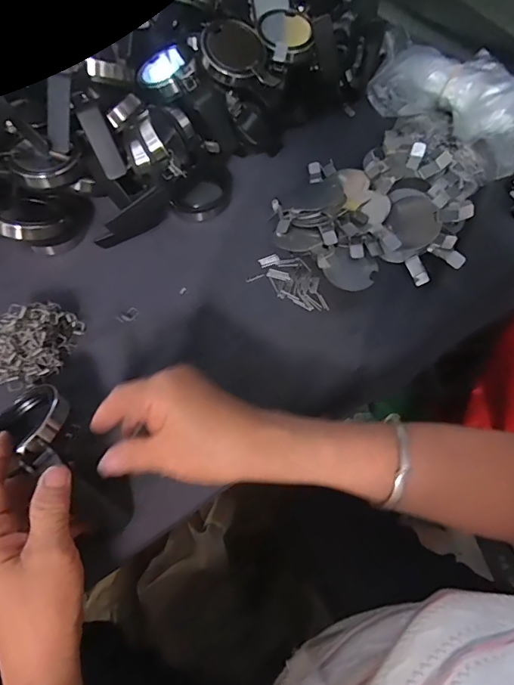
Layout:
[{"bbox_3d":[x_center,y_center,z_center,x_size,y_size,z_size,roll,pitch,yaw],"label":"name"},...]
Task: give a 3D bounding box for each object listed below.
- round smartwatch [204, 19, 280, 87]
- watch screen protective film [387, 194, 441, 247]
[{"bbox_3d":[-0.016,-0.311,0.480,0.084,0.013,0.063,10,82,-5],"label":"round smartwatch"},{"bbox_3d":[0.160,-0.123,0.454,0.047,0.010,0.053,-36,76,14],"label":"watch screen protective film"}]

